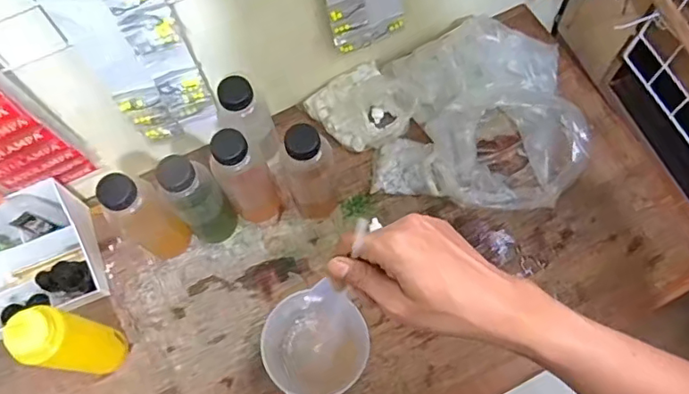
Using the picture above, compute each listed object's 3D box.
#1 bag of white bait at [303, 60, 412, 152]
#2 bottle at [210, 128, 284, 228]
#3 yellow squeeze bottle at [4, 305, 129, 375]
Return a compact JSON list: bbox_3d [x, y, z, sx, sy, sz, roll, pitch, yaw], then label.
[{"bbox_3d":[0.025,-0.131,0.792,0.123,0.054,0.123,-30,70,-9],"label":"bag of white bait"},{"bbox_3d":[-0.122,-0.019,0.692,0.060,0.187,0.051,-22,69,-6],"label":"bottle"},{"bbox_3d":[-0.313,0.167,0.625,0.055,0.182,0.057,-1,68,2],"label":"yellow squeeze bottle"}]

